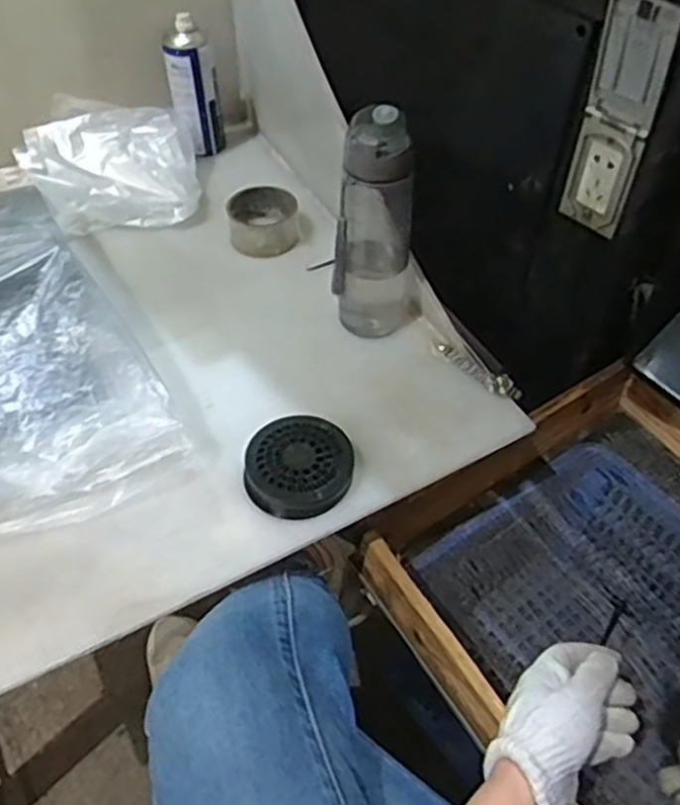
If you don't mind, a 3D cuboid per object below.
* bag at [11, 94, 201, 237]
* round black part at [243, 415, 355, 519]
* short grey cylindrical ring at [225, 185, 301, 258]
[{"bbox_3d":[-0.299,-0.303,0.950,0.221,0.082,0.168,-7,50,-9],"label":"bag"},{"bbox_3d":[-0.038,0.059,0.690,0.095,0.035,0.090,1,49,-1],"label":"round black part"},{"bbox_3d":[-0.095,-0.226,0.908,0.086,0.043,0.094,-9,50,-10],"label":"short grey cylindrical ring"}]

